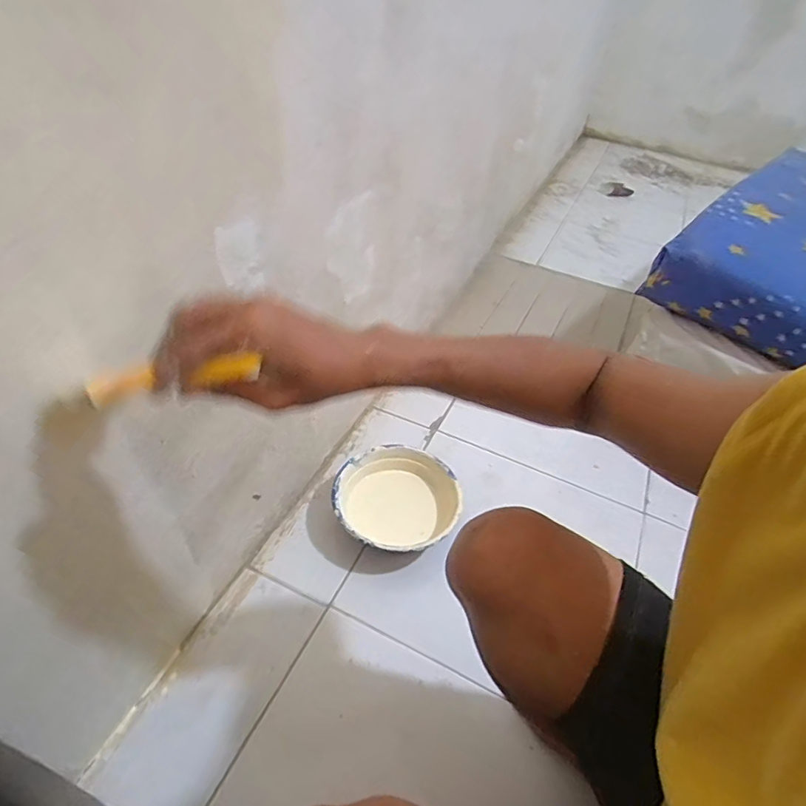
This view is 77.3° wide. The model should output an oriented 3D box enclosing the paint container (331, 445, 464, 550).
[{"bbox_3d":[-0.013,0.166,0.820,0.195,0.070,0.188,20,45,12],"label":"paint container"}]

